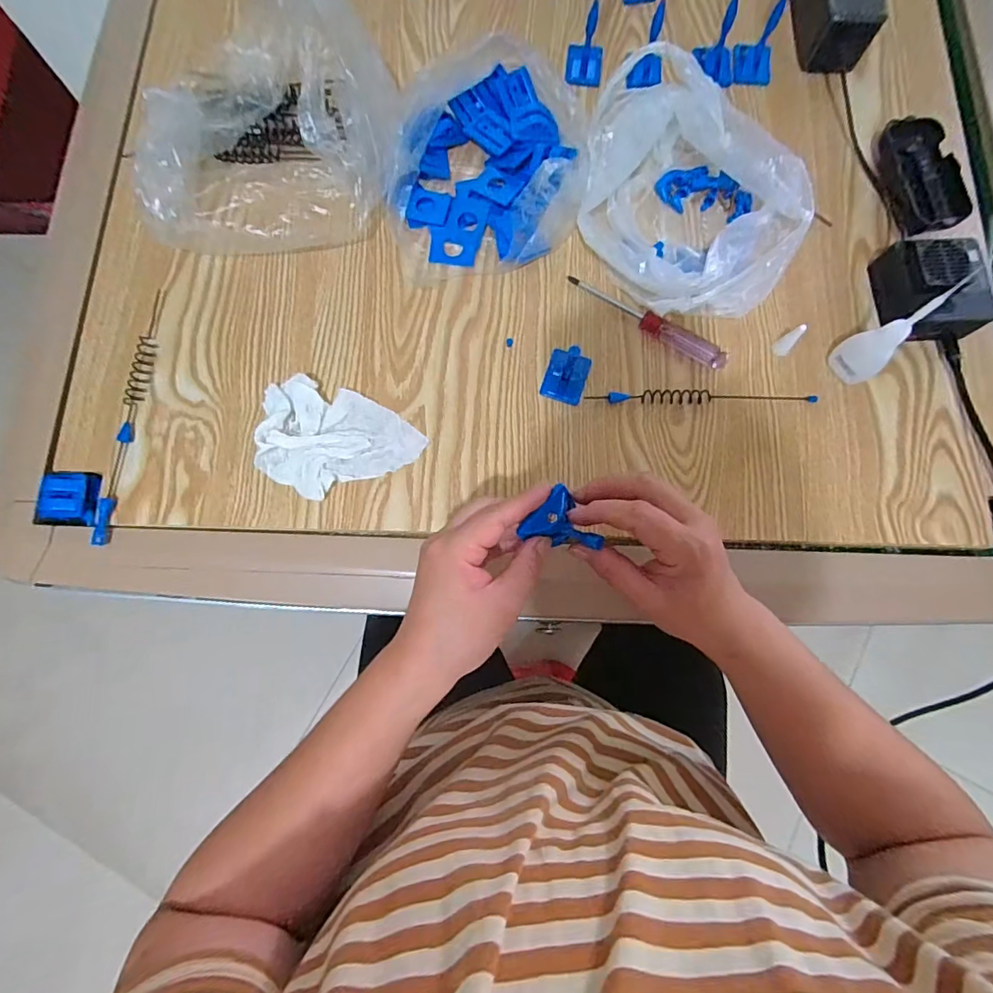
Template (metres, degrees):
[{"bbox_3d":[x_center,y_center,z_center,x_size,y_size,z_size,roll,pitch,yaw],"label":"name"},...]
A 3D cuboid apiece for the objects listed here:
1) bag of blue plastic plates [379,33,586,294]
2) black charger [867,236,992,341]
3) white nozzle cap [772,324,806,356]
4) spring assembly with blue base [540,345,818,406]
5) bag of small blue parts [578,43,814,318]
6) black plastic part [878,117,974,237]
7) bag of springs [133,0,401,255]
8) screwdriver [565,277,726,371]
[{"bbox_3d":[-0.010,-0.302,0.448,0.181,0.044,0.195,-12,78,-3],"label":"bag of blue plastic plates"},{"bbox_3d":[0.365,-0.173,0.414,0.061,0.049,0.077,-2,77,-1],"label":"black charger"},{"bbox_3d":[0.242,-0.128,0.413,0.012,0.033,0.013,0,77,-1],"label":"white nozzle cap"},{"bbox_3d":[0.151,-0.095,0.413,0.222,0.020,0.044,4,77,0],"label":"spring assembly with blue base"},{"bbox_3d":[0.162,-0.259,0.426,0.173,0.064,0.211,4,77,0],"label":"bag of small blue parts"},{"bbox_3d":[0.387,-0.287,0.452,0.059,0.026,0.117,-9,78,-3],"label":"black plastic part"},{"bbox_3d":[-0.193,-0.317,0.423,0.205,0.090,0.183,-1,77,-1],"label":"bag of springs"},{"bbox_3d":[0.128,-0.152,0.427,0.148,0.016,0.015,33,79,6],"label":"screwdriver"}]

